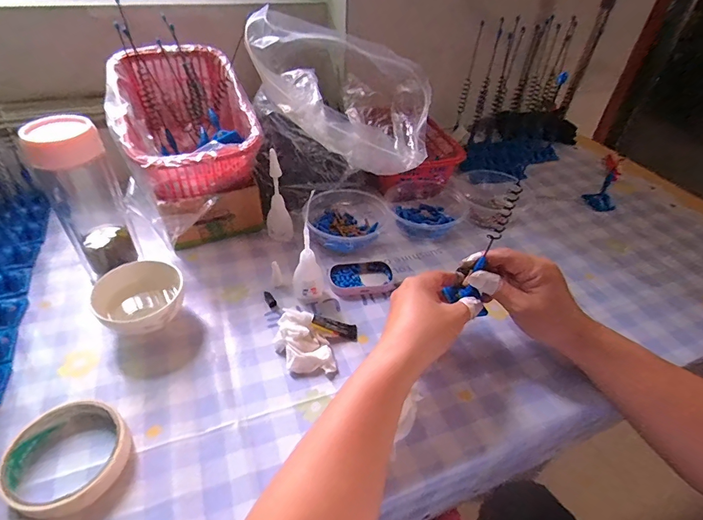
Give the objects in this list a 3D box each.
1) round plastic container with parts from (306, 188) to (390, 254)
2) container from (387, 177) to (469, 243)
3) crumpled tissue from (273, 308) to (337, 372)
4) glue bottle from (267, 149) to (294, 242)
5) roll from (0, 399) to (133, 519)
[{"bbox_3d":[-0.012,-0.054,0.557,0.108,0.043,0.097,16,43,14],"label":"round plastic container with parts"},{"bbox_3d":[0.112,-0.075,0.592,0.110,0.041,0.101,-4,42,-9],"label":"container"},{"bbox_3d":[-0.049,0.087,0.417,0.047,0.025,0.075,-22,48,-26],"label":"crumpled tissue"},{"bbox_3d":[-0.095,-0.079,0.523,0.028,0.123,0.029,-16,45,-21],"label":"glue bottle"},{"bbox_3d":[-0.227,0.155,0.323,0.084,0.022,0.083,2,42,-2],"label":"roll"}]

